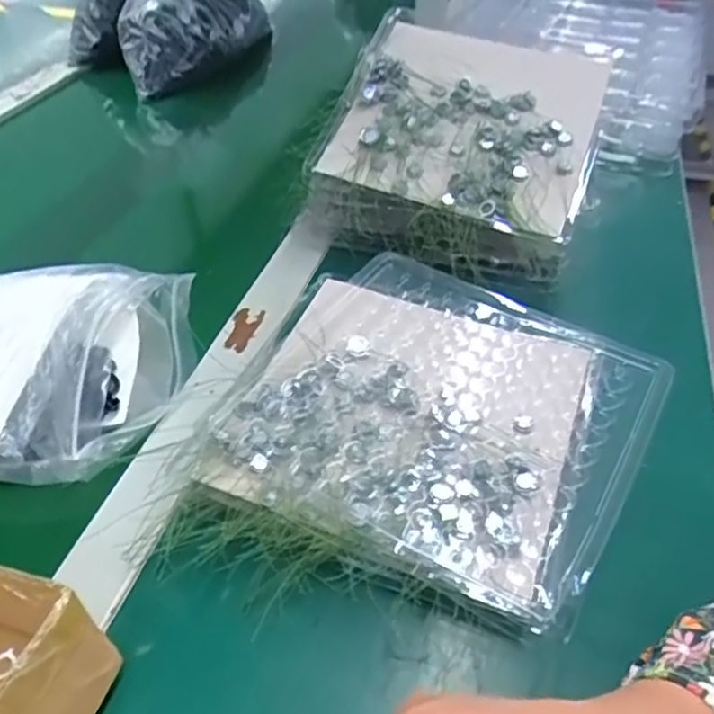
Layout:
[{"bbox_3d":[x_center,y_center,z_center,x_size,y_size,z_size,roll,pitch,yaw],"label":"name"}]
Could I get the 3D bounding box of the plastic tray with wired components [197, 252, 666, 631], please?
[{"bbox_3d":[0.044,0.031,0.393,0.226,0.031,0.212,22,48,24],"label":"plastic tray with wired components"}]

